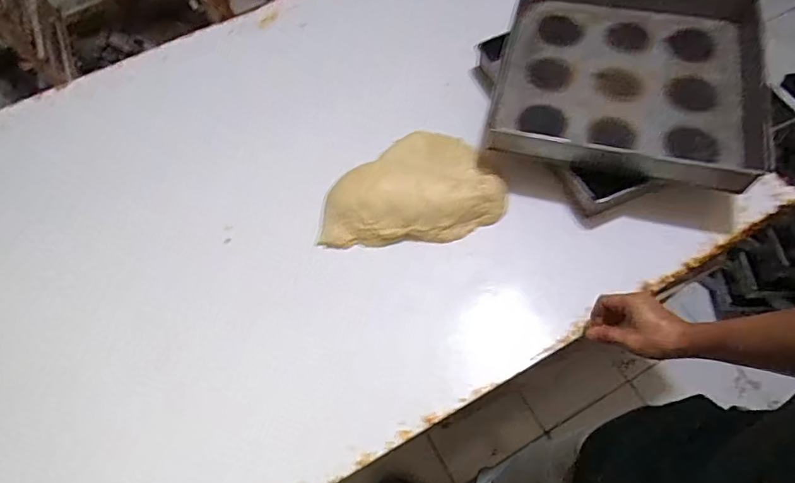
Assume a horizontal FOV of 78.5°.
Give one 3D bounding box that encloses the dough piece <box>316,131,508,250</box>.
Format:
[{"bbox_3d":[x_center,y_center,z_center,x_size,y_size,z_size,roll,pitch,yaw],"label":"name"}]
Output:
[{"bbox_3d":[0.022,-0.108,0.856,0.320,0.062,0.219,-4,61,2],"label":"dough piece"}]

